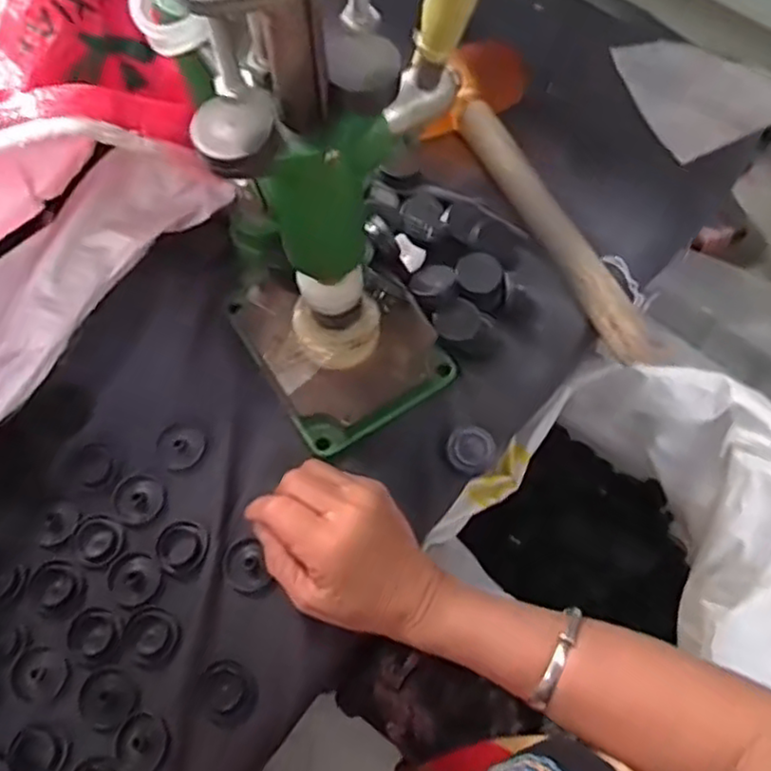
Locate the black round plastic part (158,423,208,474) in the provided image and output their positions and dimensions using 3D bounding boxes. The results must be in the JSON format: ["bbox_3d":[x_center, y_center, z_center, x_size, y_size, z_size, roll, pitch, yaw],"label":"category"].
[{"bbox_3d":[-0.139,0.041,0.463,0.035,0.009,0.032,0,67,1],"label":"black round plastic part"}]

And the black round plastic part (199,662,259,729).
[{"bbox_3d":[-0.095,0.185,0.407,0.035,0.007,0.034,0,67,1],"label":"black round plastic part"}]

